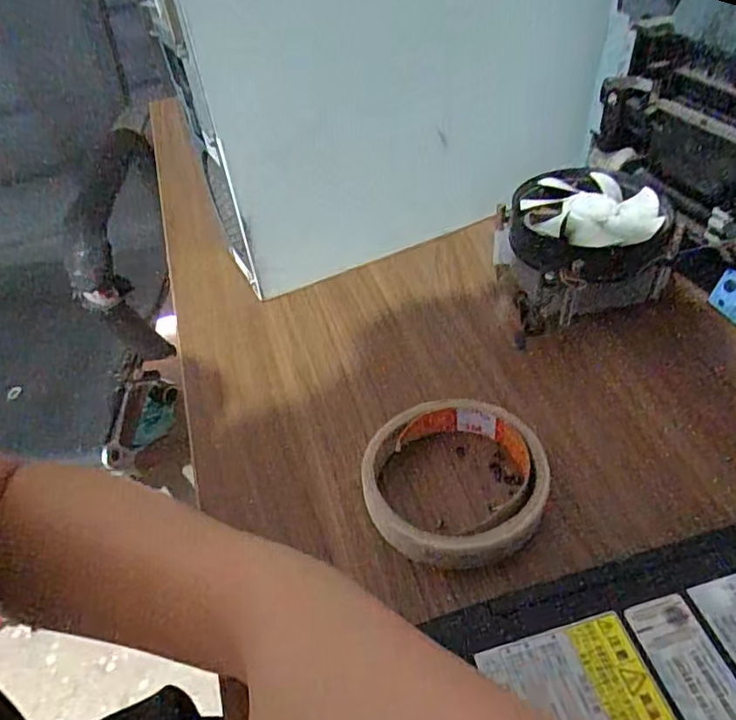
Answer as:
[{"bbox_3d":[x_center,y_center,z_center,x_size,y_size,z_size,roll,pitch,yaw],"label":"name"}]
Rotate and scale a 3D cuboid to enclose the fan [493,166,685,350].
[{"bbox_3d":[0.132,-0.071,0.370,0.104,0.065,0.094,-11,45,-4],"label":"fan"}]

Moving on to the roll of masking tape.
[{"bbox_3d":[0.042,0.060,0.283,0.087,0.027,0.088,-4,45,4],"label":"roll of masking tape"}]

